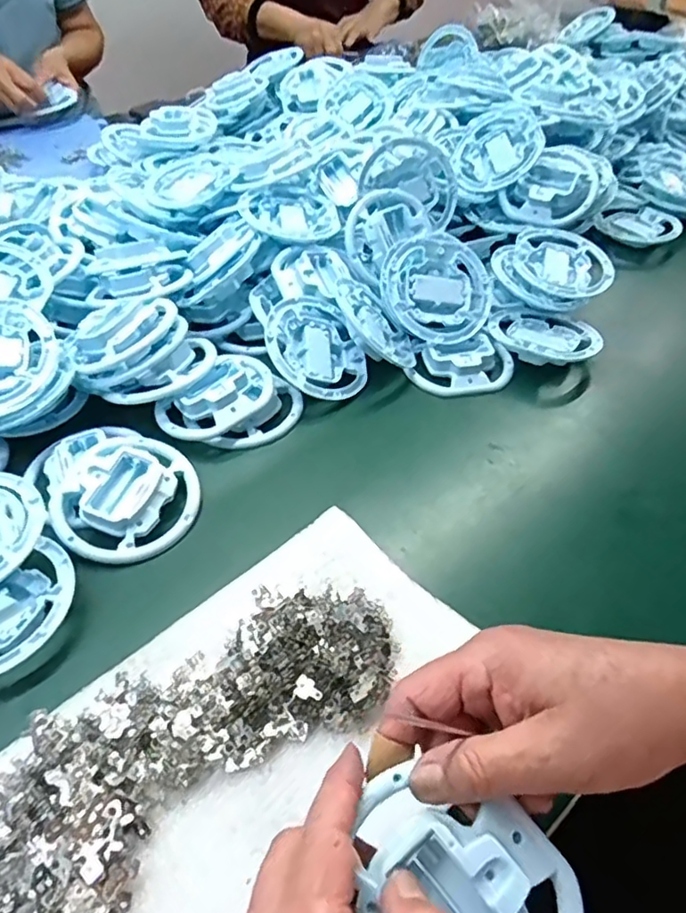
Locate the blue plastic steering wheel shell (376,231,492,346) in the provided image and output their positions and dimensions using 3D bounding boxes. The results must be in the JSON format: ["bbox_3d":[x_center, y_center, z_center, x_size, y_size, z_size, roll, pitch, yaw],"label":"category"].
[{"bbox_3d":[0.088,-0.160,0.570,0.101,0.020,0.108,1,84,-14],"label":"blue plastic steering wheel shell"}]

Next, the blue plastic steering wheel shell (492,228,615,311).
[{"bbox_3d":[0.214,-0.194,0.604,0.109,0.015,0.099,34,64,18],"label":"blue plastic steering wheel shell"}]

